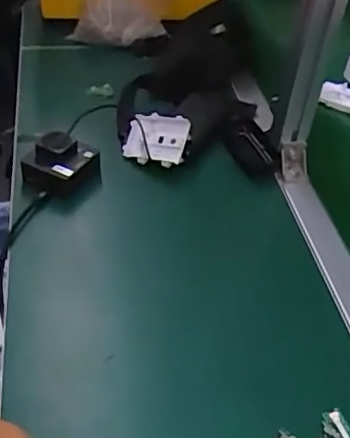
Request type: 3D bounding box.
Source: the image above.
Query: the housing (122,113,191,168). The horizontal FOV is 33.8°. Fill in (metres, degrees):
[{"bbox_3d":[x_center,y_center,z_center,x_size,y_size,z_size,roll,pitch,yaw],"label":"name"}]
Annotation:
[{"bbox_3d":[-0.024,-0.107,0.783,0.084,0.067,0.024,15,-1,20],"label":"housing"}]

